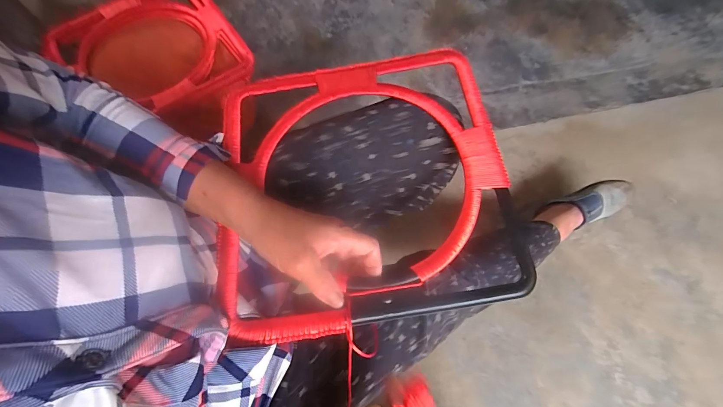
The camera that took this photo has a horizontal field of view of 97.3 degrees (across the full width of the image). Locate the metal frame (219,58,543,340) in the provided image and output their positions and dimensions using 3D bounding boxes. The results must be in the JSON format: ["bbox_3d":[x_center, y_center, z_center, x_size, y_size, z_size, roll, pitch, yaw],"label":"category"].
[{"bbox_3d":[0.002,-0.035,0.368,0.323,0.025,0.325,-9,67,-3],"label":"metal frame"}]

